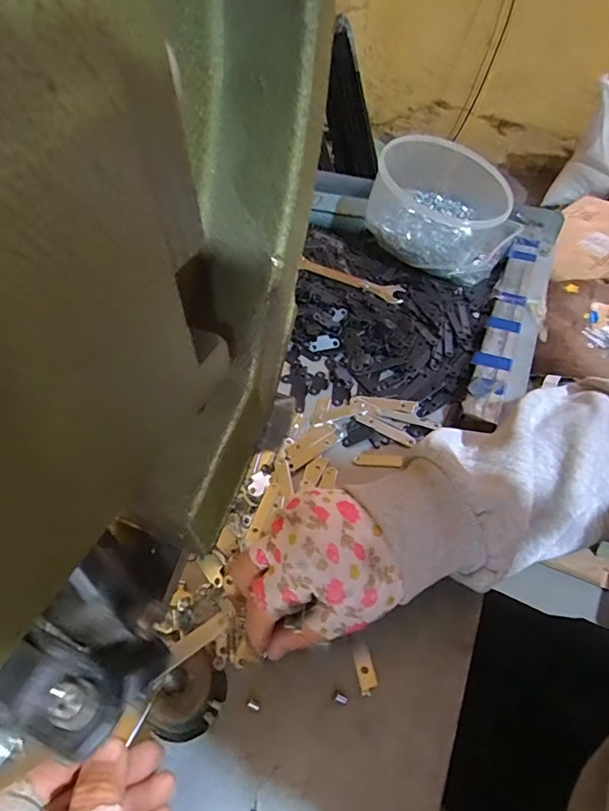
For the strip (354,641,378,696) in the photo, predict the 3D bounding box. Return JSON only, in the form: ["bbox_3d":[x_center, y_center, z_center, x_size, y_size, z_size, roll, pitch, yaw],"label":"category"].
[{"bbox_3d":[0.036,0.155,0.291,0.009,0.004,0.029,-6,51,-7],"label":"strip"}]

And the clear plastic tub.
[{"bbox_3d":[0.159,-0.228,0.555,0.158,0.096,0.148,1,50,-1],"label":"clear plastic tub"}]

